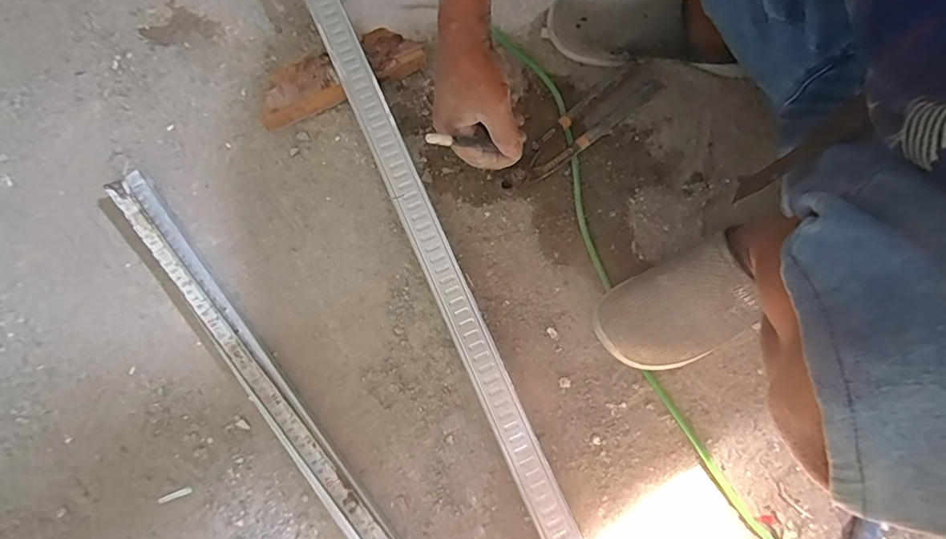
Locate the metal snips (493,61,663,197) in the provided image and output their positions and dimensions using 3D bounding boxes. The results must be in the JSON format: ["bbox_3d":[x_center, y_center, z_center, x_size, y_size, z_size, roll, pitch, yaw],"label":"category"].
[{"bbox_3d":[0.117,-0.161,0.570,0.224,0.025,0.049,-38,79,-9],"label":"metal snips"}]

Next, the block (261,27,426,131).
[{"bbox_3d":[-0.154,-0.222,0.576,0.197,0.044,0.057,-25,77,-6],"label":"block"}]

